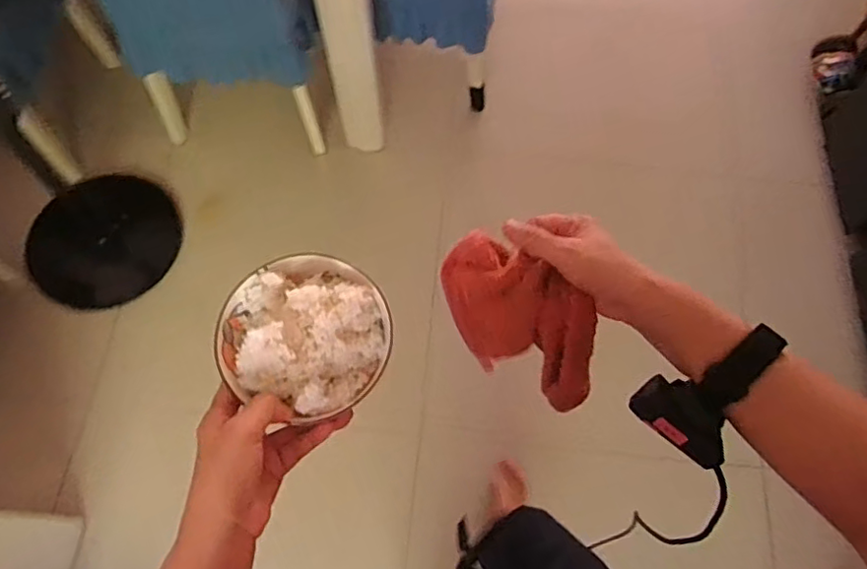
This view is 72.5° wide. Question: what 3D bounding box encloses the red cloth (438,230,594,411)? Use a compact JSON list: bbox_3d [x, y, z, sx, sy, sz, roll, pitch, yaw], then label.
[{"bbox_3d":[0.073,0.034,0.506,0.121,0.144,0.028,6,26,19],"label":"red cloth"}]

